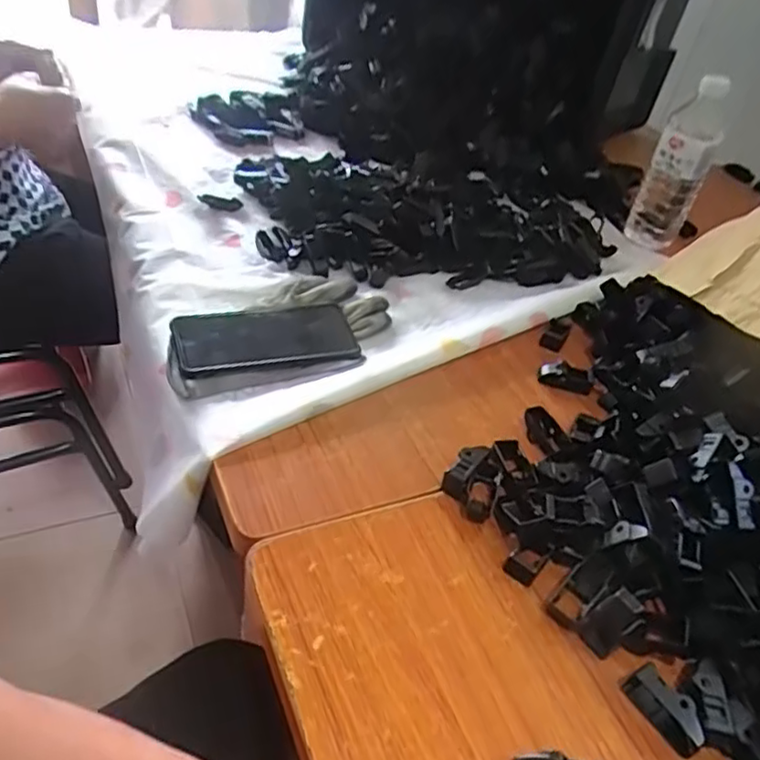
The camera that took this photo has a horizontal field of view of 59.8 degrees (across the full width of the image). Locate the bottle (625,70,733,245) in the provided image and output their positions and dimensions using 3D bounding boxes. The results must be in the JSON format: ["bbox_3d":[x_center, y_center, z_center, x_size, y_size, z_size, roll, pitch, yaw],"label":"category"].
[{"bbox_3d":[0.369,-0.262,0.820,0.067,0.195,0.068,23,42,14],"label":"bottle"}]

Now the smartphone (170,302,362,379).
[{"bbox_3d":[-0.102,-0.040,0.603,0.160,0.012,0.078,-7,48,-22],"label":"smartphone"}]

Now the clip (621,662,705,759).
[{"bbox_3d":[0.174,0.200,0.401,0.019,0.022,0.050,-19,49,-29],"label":"clip"}]

